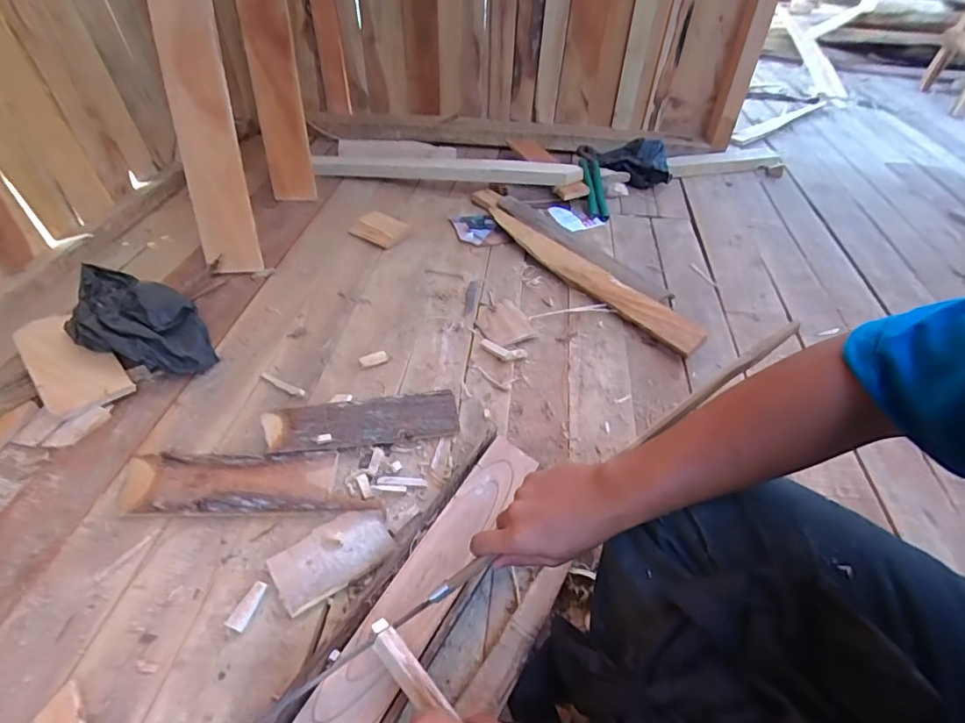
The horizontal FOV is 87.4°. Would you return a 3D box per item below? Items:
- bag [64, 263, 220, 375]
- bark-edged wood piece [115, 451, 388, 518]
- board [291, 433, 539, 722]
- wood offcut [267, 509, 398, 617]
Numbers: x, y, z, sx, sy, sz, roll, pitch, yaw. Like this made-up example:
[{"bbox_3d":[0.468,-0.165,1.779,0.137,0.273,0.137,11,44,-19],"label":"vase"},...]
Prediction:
[{"bbox_3d":[-0.525,-0.052,0.766,0.260,0.081,0.144,28,49,25],"label":"bag"},{"bbox_3d":[-0.280,0.147,0.610,0.302,0.020,0.080,1,43,-2],"label":"bark-edged wood piece"},{"bbox_3d":[-0.057,0.223,0.480,0.066,0.017,0.375,34,53,8],"label":"board"},{"bbox_3d":[-0.160,0.209,0.545,0.121,0.012,0.072,-25,50,-26],"label":"wood offcut"}]

